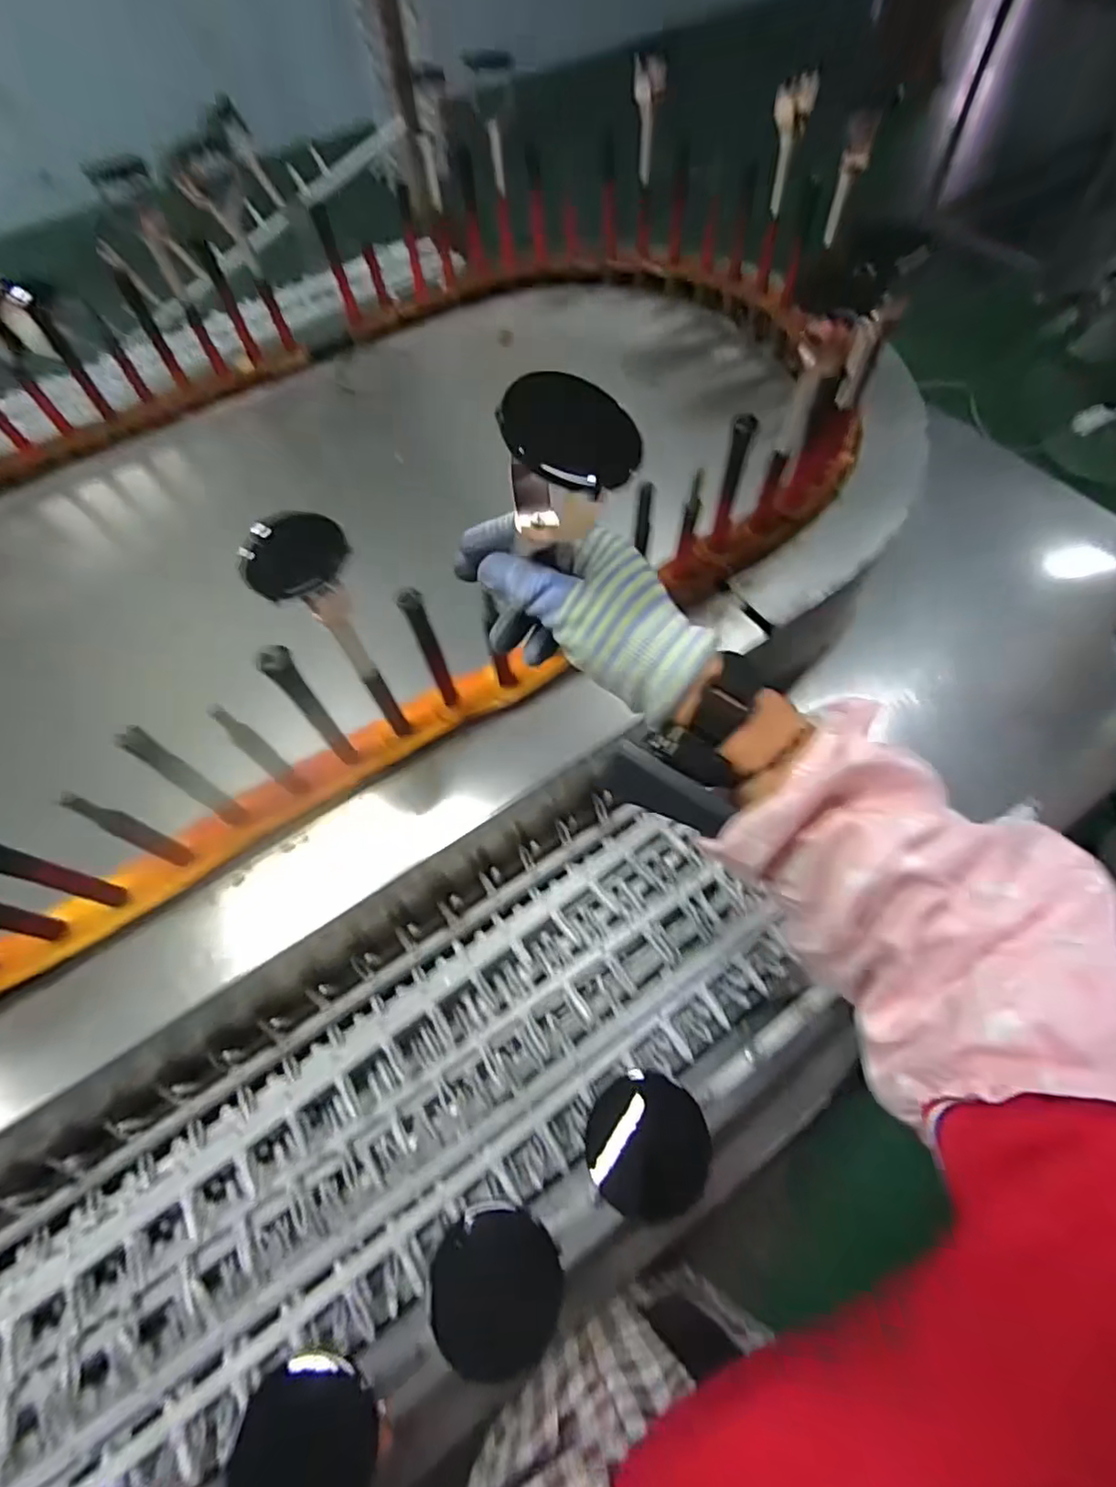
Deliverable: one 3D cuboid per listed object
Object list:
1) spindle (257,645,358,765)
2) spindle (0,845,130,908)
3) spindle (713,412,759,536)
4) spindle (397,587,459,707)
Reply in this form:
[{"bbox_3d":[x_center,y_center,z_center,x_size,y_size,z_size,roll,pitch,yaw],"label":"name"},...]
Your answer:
[{"bbox_3d":[-0.188,-0.024,0.467,0.019,0.145,0.022,-35,66,-15],"label":"spindle"},{"bbox_3d":[-0.355,0.090,0.419,0.013,0.137,0.017,6,62,5],"label":"spindle"},{"bbox_3d":[0.160,-0.235,0.564,0.021,0.145,0.012,10,63,7],"label":"spindle"},{"bbox_3d":[-0.104,-0.073,0.497,0.018,0.137,0.018,-21,63,-9],"label":"spindle"}]

